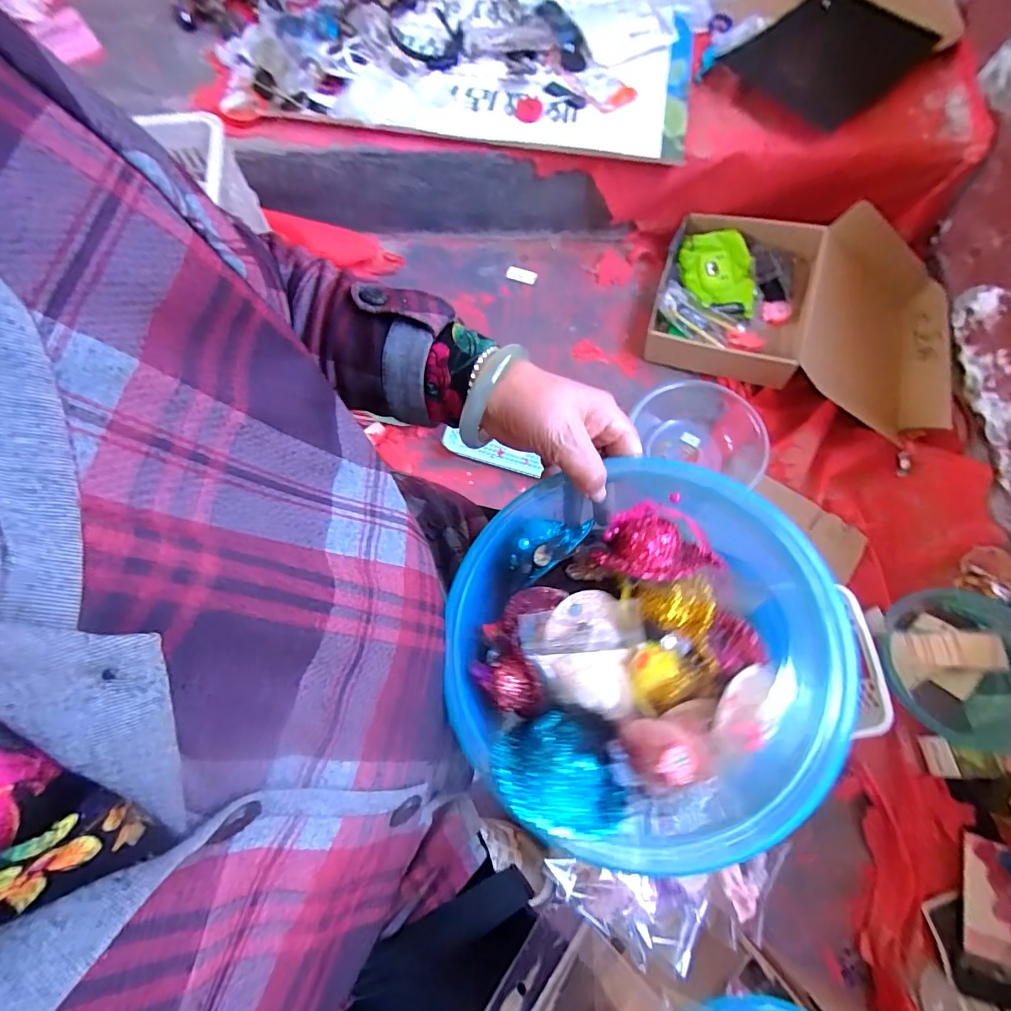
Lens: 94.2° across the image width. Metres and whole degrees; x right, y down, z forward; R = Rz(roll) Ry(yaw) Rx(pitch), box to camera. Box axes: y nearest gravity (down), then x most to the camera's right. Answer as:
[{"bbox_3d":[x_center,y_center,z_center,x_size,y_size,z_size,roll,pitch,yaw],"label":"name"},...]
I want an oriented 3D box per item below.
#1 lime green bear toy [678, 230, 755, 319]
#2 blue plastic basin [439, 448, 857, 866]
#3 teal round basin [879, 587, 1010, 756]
[{"bbox_3d":[0.417,-0.461,0.927,0.121,0.032,0.189,-3,72,0],"label":"lime green bear toy"},{"bbox_3d":[0.071,0.080,0.285,0.212,0.084,0.207,-1,72,2],"label":"blue plastic basin"},{"bbox_3d":[0.720,0.243,0.723,0.250,0.070,0.224,-6,72,-1],"label":"teal round basin"}]

